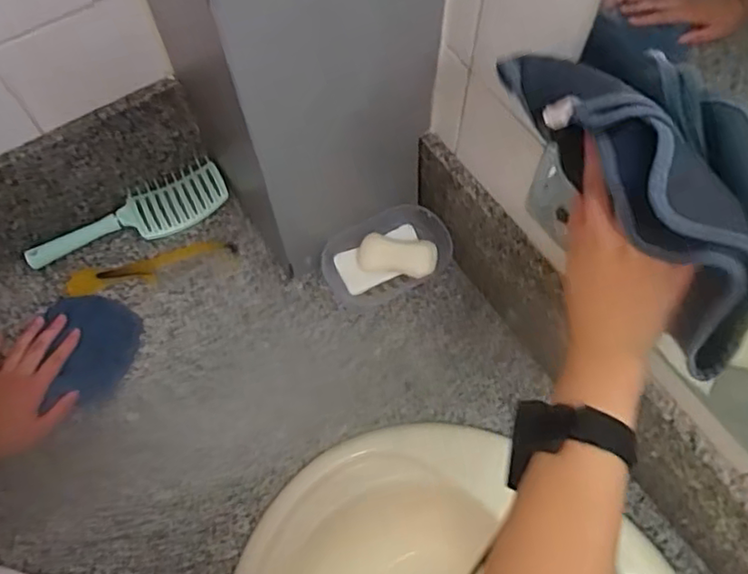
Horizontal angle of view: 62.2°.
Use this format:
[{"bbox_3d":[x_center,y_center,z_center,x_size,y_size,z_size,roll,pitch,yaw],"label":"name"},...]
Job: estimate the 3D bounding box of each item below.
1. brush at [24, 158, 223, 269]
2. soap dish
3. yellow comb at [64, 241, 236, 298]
[{"bbox_3d":[-0.306,-0.081,0.778,0.250,0.030,0.065,-26,68,-11],"label":"brush"},{"bbox_3d":[0.017,-0.032,0.742,0.155,0.062,0.098,-21,67,-9],"label":"soap dish"},{"bbox_3d":[-0.275,-0.026,0.767,0.201,0.008,0.036,-16,66,-7],"label":"yellow comb"}]

